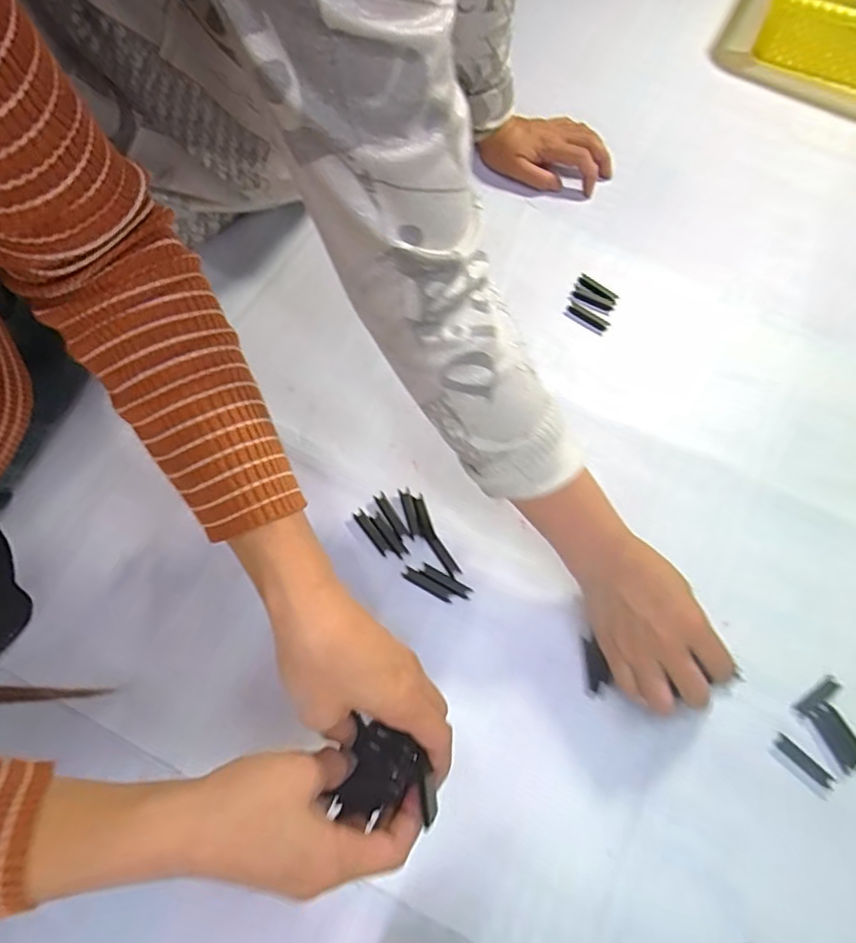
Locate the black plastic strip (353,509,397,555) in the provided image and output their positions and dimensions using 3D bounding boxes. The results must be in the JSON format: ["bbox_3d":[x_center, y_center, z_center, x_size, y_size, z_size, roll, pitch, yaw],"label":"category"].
[{"bbox_3d":[-0.046,0.054,0.463,0.010,0.006,0.047,-35,73,-17],"label":"black plastic strip"}]

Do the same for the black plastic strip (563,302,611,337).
[{"bbox_3d":[0.168,-0.162,0.582,0.047,0.005,0.020,35,69,12],"label":"black plastic strip"}]

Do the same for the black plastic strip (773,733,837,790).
[{"bbox_3d":[0.289,0.222,0.418,0.045,0.004,0.012,43,71,14],"label":"black plastic strip"}]

